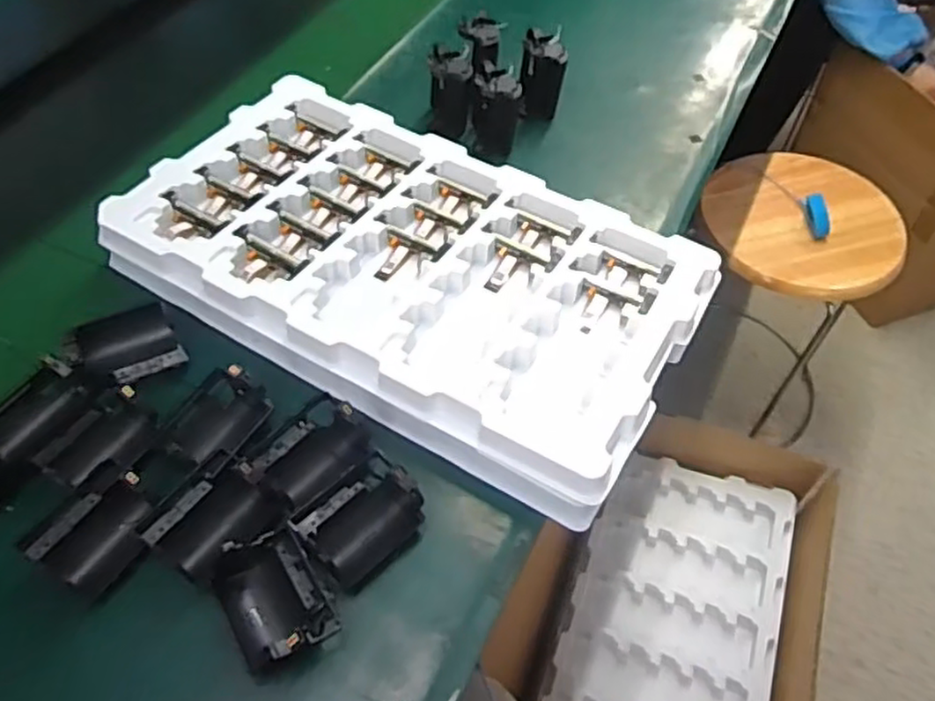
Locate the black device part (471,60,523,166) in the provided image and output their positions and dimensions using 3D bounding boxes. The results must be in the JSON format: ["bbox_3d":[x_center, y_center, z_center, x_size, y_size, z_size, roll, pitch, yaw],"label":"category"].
[{"bbox_3d":[0.025,-0.221,0.655,0.047,0.070,0.048,-1,54,-1],"label":"black device part"}]

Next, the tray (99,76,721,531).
[{"bbox_3d":[-0.048,-0.072,0.548,0.434,0.046,0.260,25,58,17],"label":"tray"}]

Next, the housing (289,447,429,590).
[{"bbox_3d":[-0.064,0.103,0.434,0.070,0.033,0.049,-37,62,-24],"label":"housing"}]

